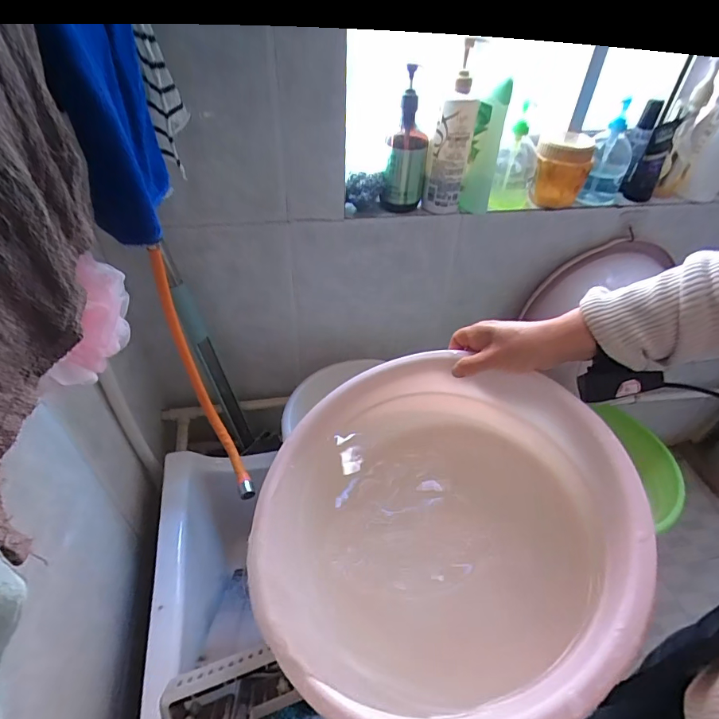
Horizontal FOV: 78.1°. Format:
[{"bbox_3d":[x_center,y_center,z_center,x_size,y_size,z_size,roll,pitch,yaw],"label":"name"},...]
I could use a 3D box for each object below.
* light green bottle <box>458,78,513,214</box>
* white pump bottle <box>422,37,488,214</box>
[{"bbox_3d":[0.206,-0.338,0.726,0.063,0.196,0.035,-2,44,-6],"label":"light green bottle"},{"bbox_3d":[0.146,-0.352,0.695,0.064,0.230,0.077,12,44,8],"label":"white pump bottle"}]

